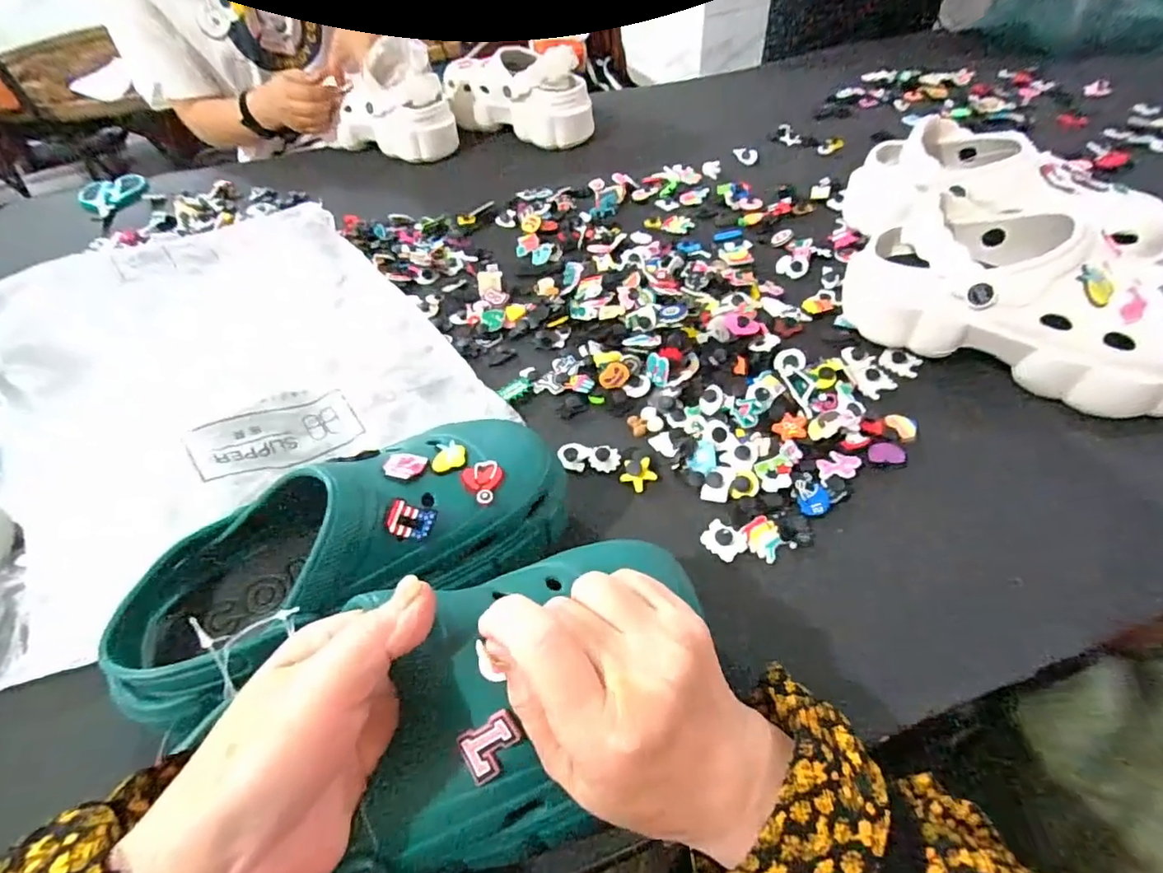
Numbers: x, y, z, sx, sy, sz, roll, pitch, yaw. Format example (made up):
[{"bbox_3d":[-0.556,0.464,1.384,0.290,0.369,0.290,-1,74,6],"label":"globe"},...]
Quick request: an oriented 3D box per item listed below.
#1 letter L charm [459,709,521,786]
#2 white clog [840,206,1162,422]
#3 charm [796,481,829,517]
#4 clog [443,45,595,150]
[{"bbox_3d":[-0.035,0.123,0.218,0.024,0.004,0.020,-33,81,2],"label":"letter L charm"},{"bbox_3d":[0.356,-0.100,0.435,0.268,0.103,0.108,27,57,26],"label":"white clog"},{"bbox_3d":[0.160,0.043,0.379,0.022,0.007,0.024,6,50,11],"label":"charm"},{"bbox_3d":[-0.094,-0.512,0.820,0.233,0.110,0.101,27,57,26],"label":"clog"}]

